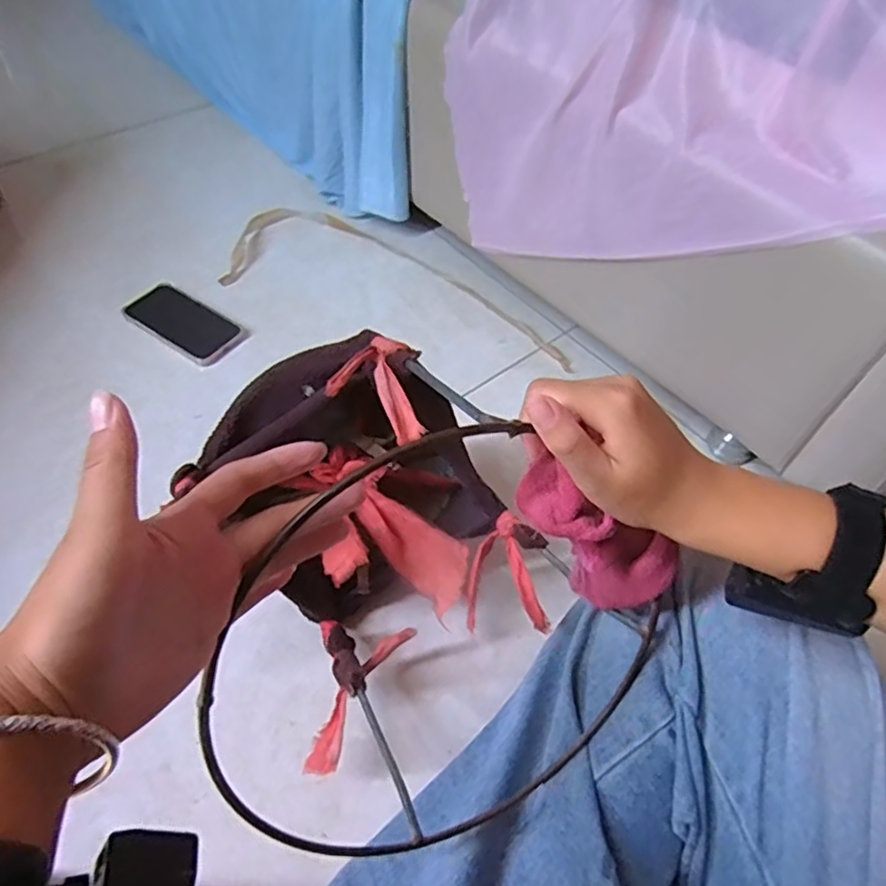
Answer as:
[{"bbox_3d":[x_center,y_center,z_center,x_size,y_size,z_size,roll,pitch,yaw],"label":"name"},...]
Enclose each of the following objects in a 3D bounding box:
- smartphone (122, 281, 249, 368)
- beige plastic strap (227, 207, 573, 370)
[{"bbox_3d":[-0.328,-0.155,0.814,0.155,0.011,0.078,28,57,21],"label":"smartphone"},{"bbox_3d":[-0.054,-0.233,0.901,0.494,0.021,0.189,15,58,6],"label":"beige plastic strap"}]

